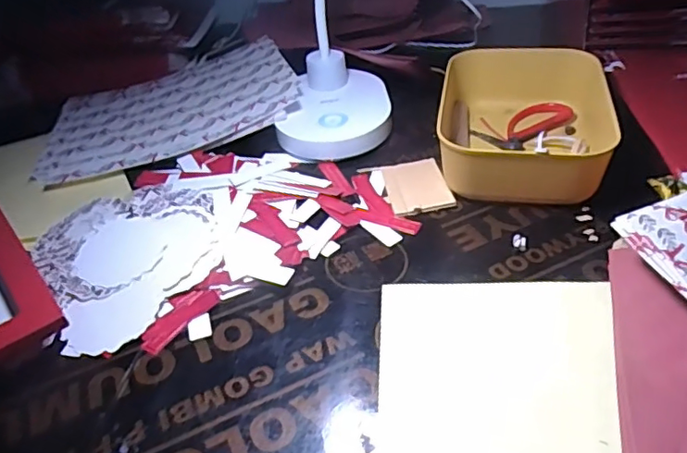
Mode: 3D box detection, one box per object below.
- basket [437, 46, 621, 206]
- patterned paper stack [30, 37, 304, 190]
[{"bbox_3d":[0.157,-0.091,0.512,0.137,0.059,0.188,5,42,14],"label":"basket"},{"bbox_3d":[-0.196,-0.145,0.641,0.274,0.026,0.210,-14,41,-7],"label":"patterned paper stack"}]

